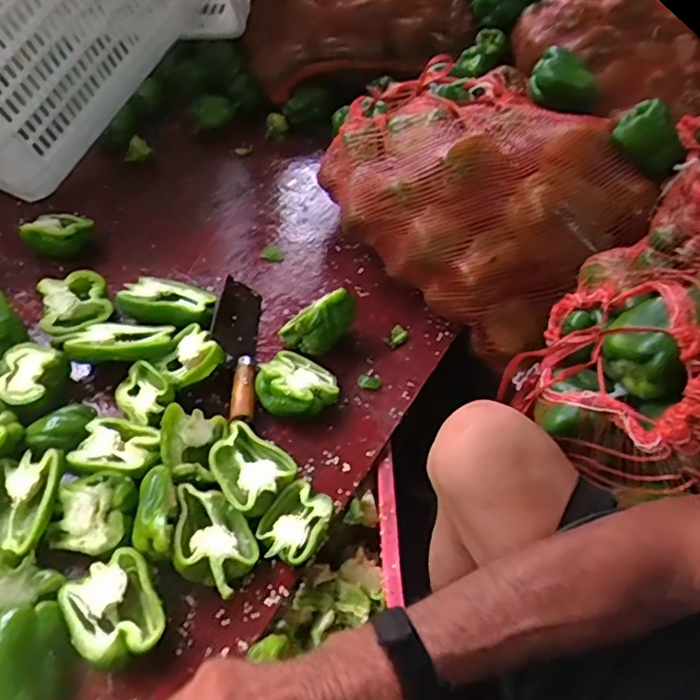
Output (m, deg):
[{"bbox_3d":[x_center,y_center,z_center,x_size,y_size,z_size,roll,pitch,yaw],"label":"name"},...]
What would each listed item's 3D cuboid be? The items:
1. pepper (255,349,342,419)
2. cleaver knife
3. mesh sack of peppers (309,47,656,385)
[{"bbox_3d":[-0.063,0.044,0.718,0.088,0.046,0.078,28,54,22],"label":"pepper"},{"bbox_3d":[-0.148,-0.011,0.760,0.067,0.028,0.232,35,32,-30],"label":"cleaver knife"},{"bbox_3d":[0.171,-0.224,0.844,0.318,0.197,0.426,-35,58,-27],"label":"mesh sack of peppers"}]

